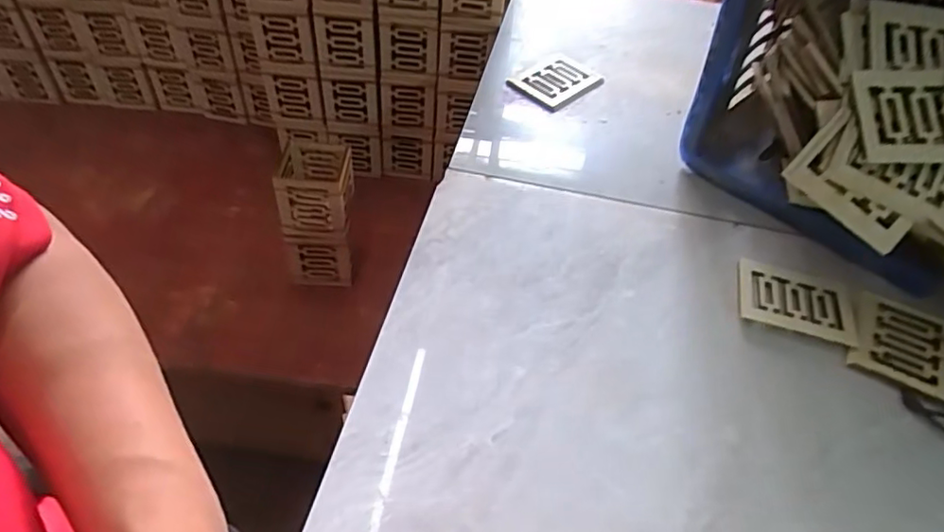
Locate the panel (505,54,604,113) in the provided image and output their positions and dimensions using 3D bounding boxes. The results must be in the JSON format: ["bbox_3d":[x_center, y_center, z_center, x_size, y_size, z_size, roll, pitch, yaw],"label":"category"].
[{"bbox_3d":[0.085,-0.186,0.625,0.076,0.013,0.059,-31,57,-27],"label":"panel"}]

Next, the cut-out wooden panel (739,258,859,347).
[{"bbox_3d":[0.238,0.027,0.458,0.082,0.006,0.058,17,50,11],"label":"cut-out wooden panel"}]

